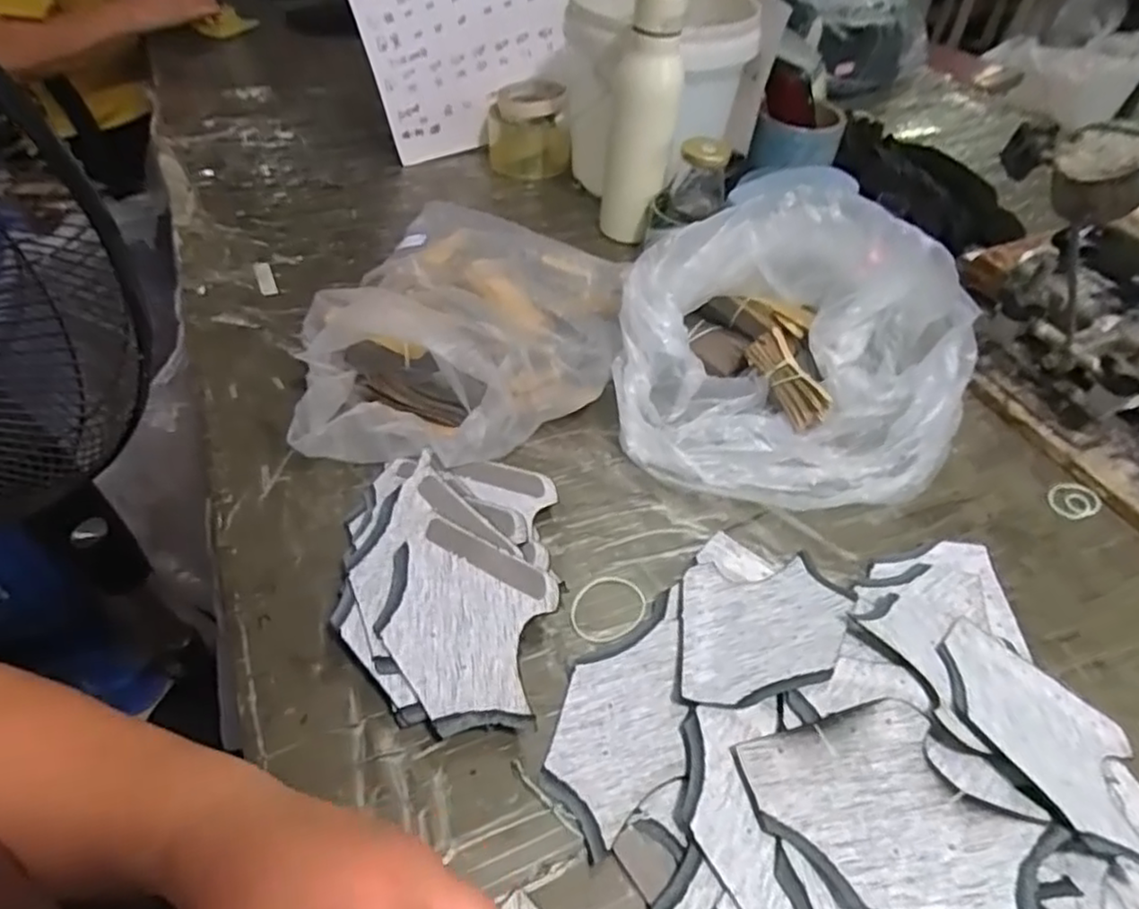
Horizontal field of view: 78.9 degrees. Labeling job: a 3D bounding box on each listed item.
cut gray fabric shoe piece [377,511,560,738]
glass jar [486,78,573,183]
[{"bbox_3d":[-0.063,0.101,0.422,0.098,0.006,0.125,11,52,2],"label":"cut gray fabric shoe piece"},{"bbox_3d":[-0.054,-0.411,0.883,0.101,0.089,0.104,1,48,-1],"label":"glass jar"}]

